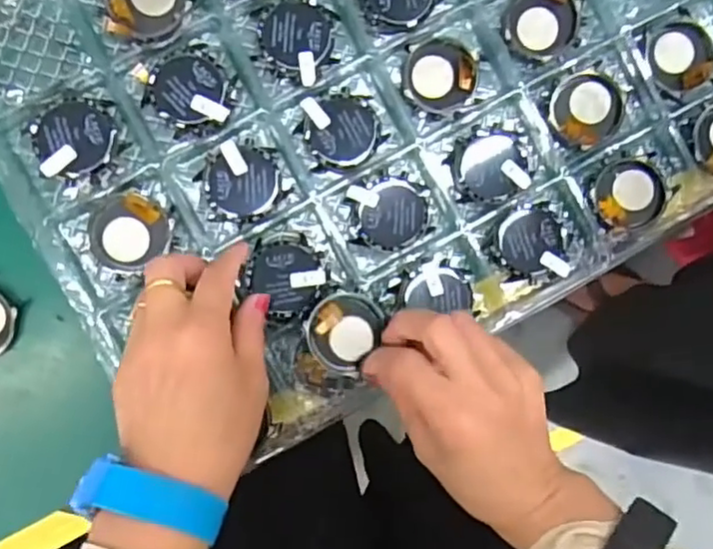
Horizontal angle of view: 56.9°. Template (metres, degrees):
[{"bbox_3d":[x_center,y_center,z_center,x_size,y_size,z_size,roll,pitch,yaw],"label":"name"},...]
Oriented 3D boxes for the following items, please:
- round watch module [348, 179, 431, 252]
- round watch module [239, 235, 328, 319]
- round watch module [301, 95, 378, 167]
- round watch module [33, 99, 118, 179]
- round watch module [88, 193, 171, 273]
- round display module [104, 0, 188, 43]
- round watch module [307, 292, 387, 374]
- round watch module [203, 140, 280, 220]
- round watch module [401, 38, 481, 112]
[{"bbox_3d":[0.022,-0.037,0.394,0.043,0.004,0.042,0,91,-8],"label":"round watch module"},{"bbox_3d":[-0.041,0.001,0.383,0.044,0.012,0.042,0,91,-8],"label":"round watch module"},{"bbox_3d":[-0.009,-0.085,0.388,0.042,0.006,0.040,0,91,-8],"label":"round watch module"},{"bbox_3d":[-0.157,-0.077,0.367,0.041,0.013,0.041,0,91,-8],"label":"round watch module"},{"bbox_3d":[-0.130,-0.025,0.373,0.044,0.010,0.040,0,91,-8],"label":"round watch module"},{"bbox_3d":[-0.118,-0.155,0.370,0.043,0.006,0.044,0,91,-8],"label":"round display module"},{"bbox_3d":[-0.006,0.031,0.371,0.039,0.016,0.042,0,91,-8],"label":"round watch module"},{"bbox_3d":[-0.066,-0.053,0.381,0.041,0.008,0.040,0,91,-8],"label":"round watch module"},{"bbox_3d":[0.051,-0.120,0.395,0.042,0.008,0.044,0,91,-8],"label":"round watch module"}]

